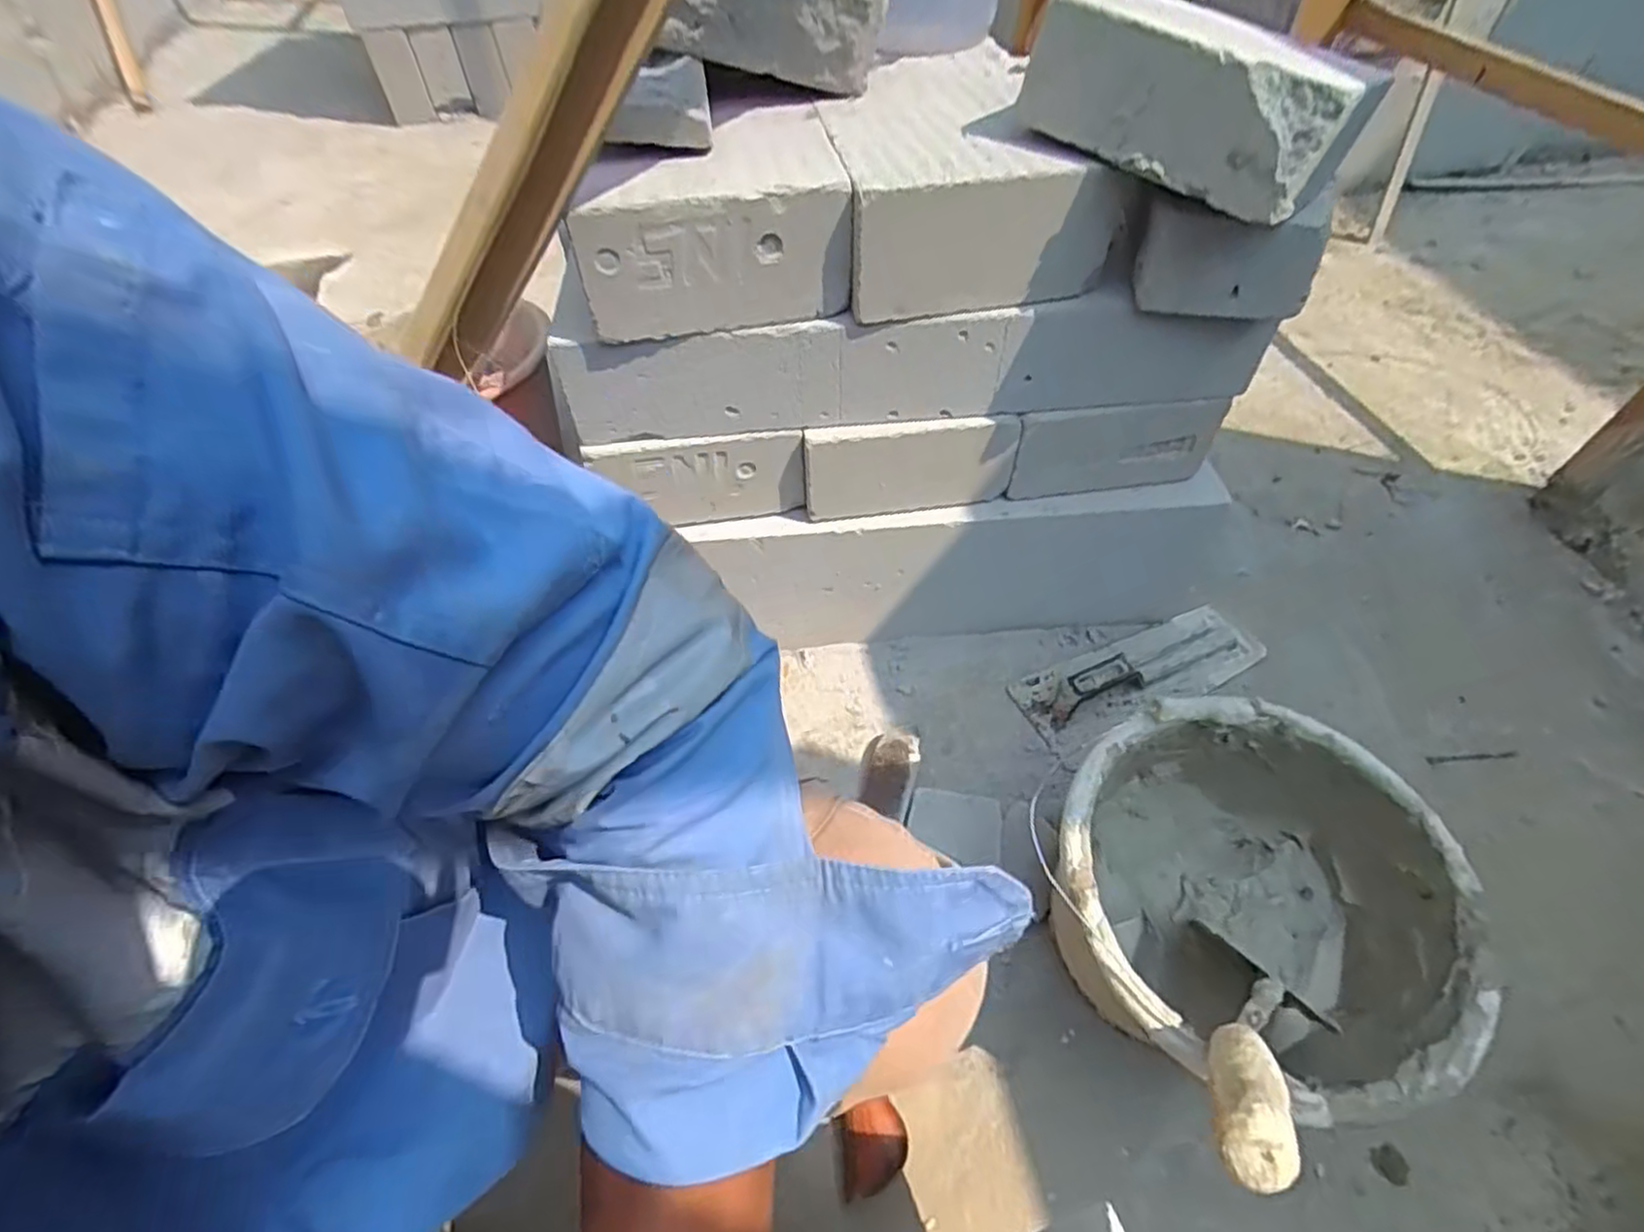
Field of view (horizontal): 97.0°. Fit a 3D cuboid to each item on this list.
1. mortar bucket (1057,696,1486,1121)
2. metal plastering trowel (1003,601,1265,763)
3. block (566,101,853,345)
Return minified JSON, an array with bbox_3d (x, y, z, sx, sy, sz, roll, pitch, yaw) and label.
[{"bbox_3d":[0.320,0.237,0.573,0.281,0.224,0.256,-1,52,1],"label":"mortar bucket"},{"bbox_3d":[0.368,0.049,0.825,0.299,0.058,0.095,-20,54,-14],"label":"metal plastering trowel"},{"bbox_3d":[-0.088,-0.312,0.576,0.195,0.100,0.157,-9,52,-6],"label":"block"}]

